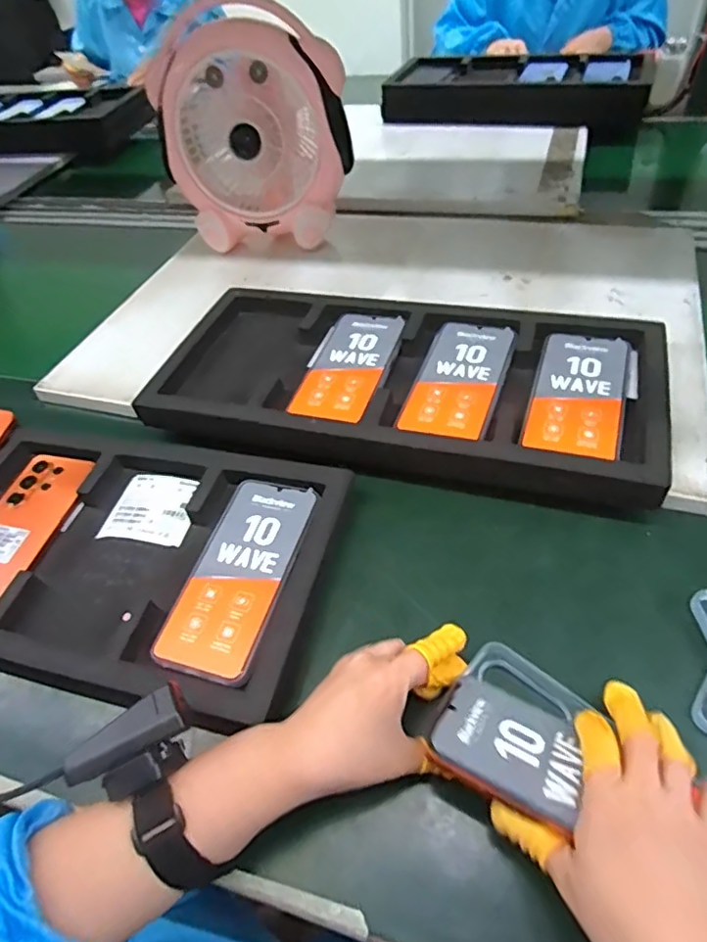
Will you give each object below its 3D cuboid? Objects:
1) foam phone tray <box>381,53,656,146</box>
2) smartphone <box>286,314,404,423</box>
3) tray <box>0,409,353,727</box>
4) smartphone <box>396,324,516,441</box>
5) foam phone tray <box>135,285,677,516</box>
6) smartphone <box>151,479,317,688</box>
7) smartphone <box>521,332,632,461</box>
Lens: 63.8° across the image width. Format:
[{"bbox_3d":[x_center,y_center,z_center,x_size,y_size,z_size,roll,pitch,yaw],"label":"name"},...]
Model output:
[{"bbox_3d":[0.310,-0.728,1.099,0.479,0.071,0.237,14,52,20],"label":"foam phone tray"},{"bbox_3d":[-0.008,-0.109,0.581,0.080,0.008,0.162,10,51,17],"label":"smartphone"},{"bbox_3d":[-0.256,0.060,0.499,0.472,0.037,0.222,9,50,16],"label":"tray"},{"bbox_3d":[0.102,-0.090,0.548,0.074,0.010,0.163,13,52,19],"label":"smartphone"},{"bbox_3d":[0.042,-0.089,0.558,0.486,0.046,0.242,10,51,16],"label":"foam phone tray"},{"bbox_3d":[-0.090,0.080,0.457,0.077,0.010,0.172,9,50,16],"label":"smartphone"},{"bbox_3d":[0.206,-0.071,0.517,0.076,0.010,0.167,12,51,19],"label":"smartphone"}]

